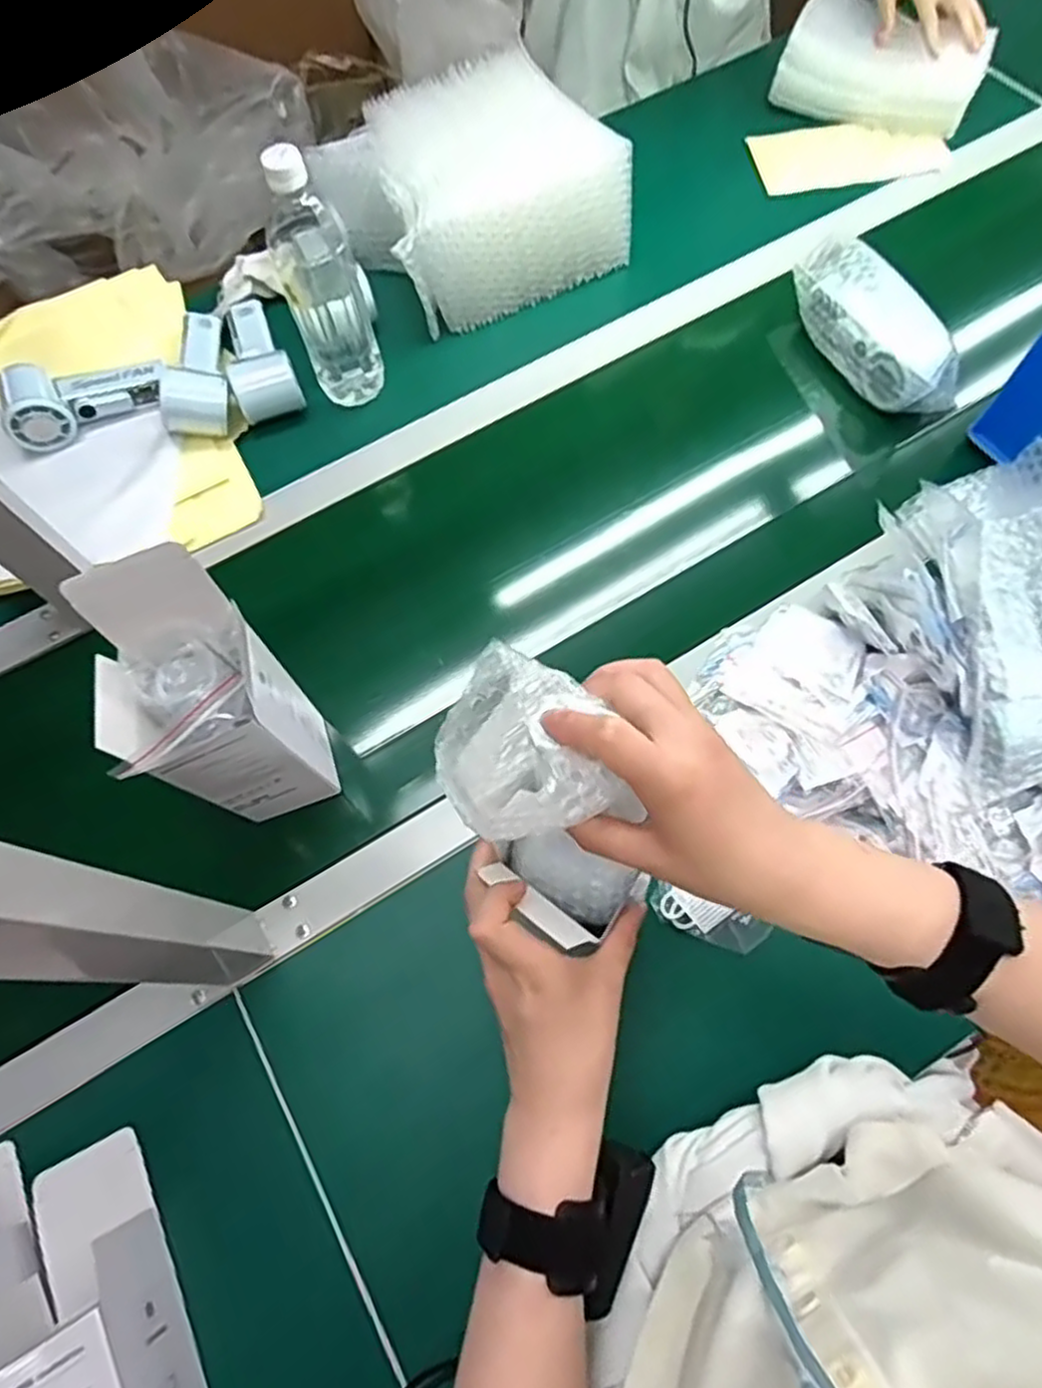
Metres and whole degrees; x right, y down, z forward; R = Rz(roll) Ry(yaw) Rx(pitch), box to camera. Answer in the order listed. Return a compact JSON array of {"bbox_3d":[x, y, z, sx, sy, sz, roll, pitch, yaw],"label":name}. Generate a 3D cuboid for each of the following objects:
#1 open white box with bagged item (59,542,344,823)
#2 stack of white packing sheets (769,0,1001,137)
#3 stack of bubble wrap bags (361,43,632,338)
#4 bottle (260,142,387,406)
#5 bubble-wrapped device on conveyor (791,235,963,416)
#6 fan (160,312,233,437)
[{"bbox_3d":[-0.202,0.009,0.484,0.086,0.215,0.093,-15,68,-4],"label":"open white box with bagged item"},{"bbox_3d":[0.414,-0.716,0.851,0.211,0.102,0.101,31,72,14],"label":"stack of white packing sheets"},{"bbox_3d":[-0.032,-0.522,0.748,0.225,0.120,0.218,-20,68,-6],"label":"stack of bubble wrap bags"},{"bbox_3d":[-0.176,-0.367,0.652,0.068,0.226,0.081,-16,68,-4],"label":"bottle"},{"bbox_3d":[0.335,-0.353,0.700,0.062,0.066,0.196,-28,69,-9],"label":"bubble-wrapped device on conveyor"},{"bbox_3d":[-0.317,-0.329,0.713,0.063,0.049,0.152,-11,68,-2],"label":"fan"}]

